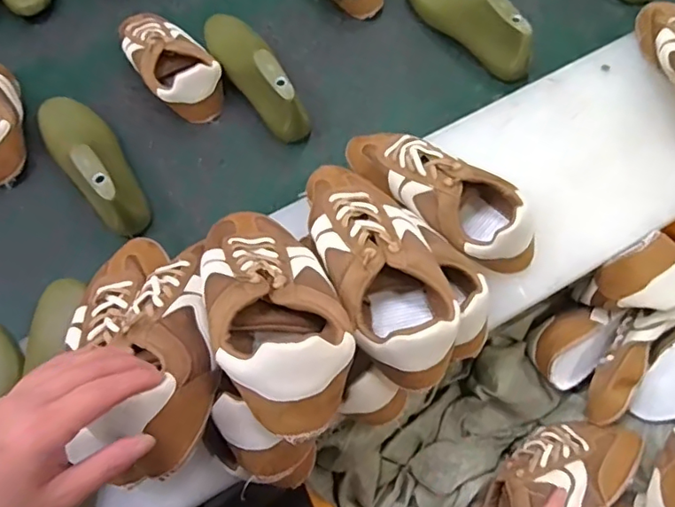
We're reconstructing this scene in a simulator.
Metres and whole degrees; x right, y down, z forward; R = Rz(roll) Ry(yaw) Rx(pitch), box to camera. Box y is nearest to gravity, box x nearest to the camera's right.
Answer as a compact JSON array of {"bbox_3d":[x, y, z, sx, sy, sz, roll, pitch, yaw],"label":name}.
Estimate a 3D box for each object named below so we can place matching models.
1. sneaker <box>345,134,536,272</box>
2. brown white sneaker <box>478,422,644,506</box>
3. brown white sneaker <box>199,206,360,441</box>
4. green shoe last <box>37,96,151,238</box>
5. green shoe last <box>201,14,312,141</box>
[{"bbox_3d":[0.111,-0.071,0.598,0.234,0.070,0.083,40,73,20],"label":"sneaker"},{"bbox_3d":[0.229,0.256,0.599,0.220,0.074,0.095,-31,66,3],"label":"brown white sneaker"},{"bbox_3d":[-0.054,0.031,0.443,0.096,0.077,0.225,-19,41,-6],"label":"brown white sneaker"},{"bbox_3d":[-0.320,-0.124,0.708,0.079,0.091,0.263,-37,67,-14],"label":"green shoe last"},{"bbox_3d":[-0.120,-0.255,0.764,0.061,0.101,0.227,-30,66,-11],"label":"green shoe last"}]

